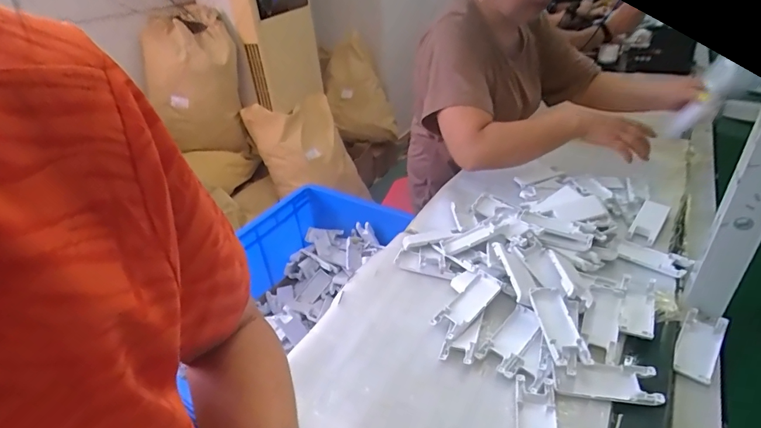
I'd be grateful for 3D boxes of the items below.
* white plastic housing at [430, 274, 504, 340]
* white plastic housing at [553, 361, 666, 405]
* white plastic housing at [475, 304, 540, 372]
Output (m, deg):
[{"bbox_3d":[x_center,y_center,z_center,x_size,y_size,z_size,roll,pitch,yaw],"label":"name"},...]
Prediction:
[{"bbox_3d":[0.118,0.121,0.551,0.105,0.014,0.043,-39,44,-21],"label":"white plastic housing"},{"bbox_3d":[0.246,0.181,0.448,0.104,0.014,0.040,3,34,14],"label":"white plastic housing"},{"bbox_3d":[0.163,0.152,0.508,0.037,0.008,0.102,23,43,37],"label":"white plastic housing"}]

